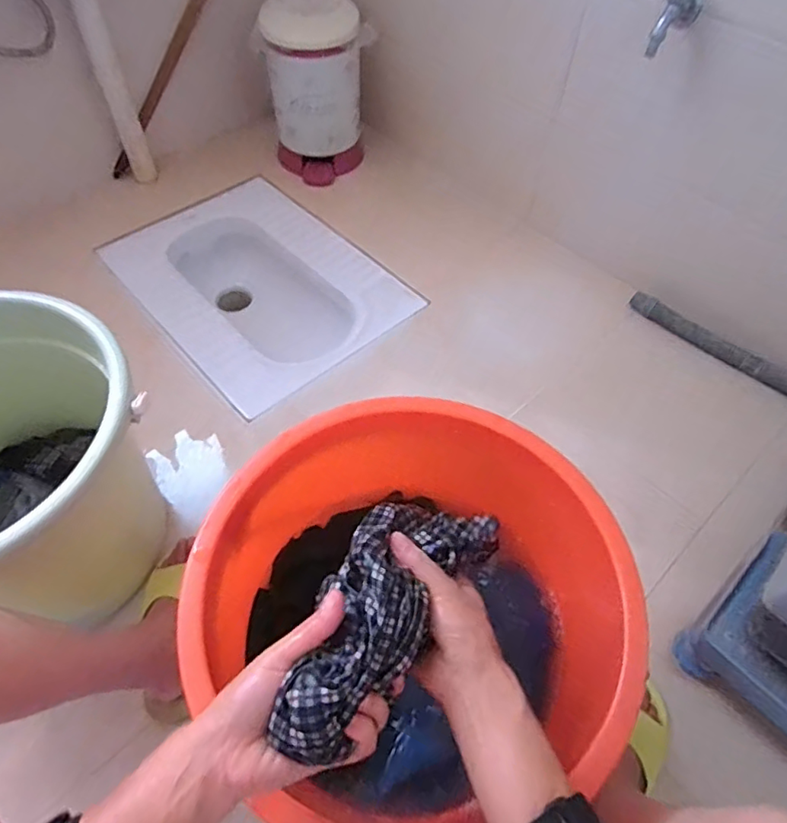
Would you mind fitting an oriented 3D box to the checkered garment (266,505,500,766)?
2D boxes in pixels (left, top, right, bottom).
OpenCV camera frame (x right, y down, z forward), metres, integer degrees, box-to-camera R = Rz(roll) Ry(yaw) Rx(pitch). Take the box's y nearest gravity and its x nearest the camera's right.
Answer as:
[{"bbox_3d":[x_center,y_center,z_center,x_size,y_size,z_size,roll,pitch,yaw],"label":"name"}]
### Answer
[{"bbox_3d":[-0.011,0.122,0.364,0.085,0.043,0.186,27,41,17],"label":"checkered garment"}]

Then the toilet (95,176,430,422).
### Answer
[{"bbox_3d":[-0.286,-0.200,1.253,0.422,0.278,0.575,-36,61,-28],"label":"toilet"}]

